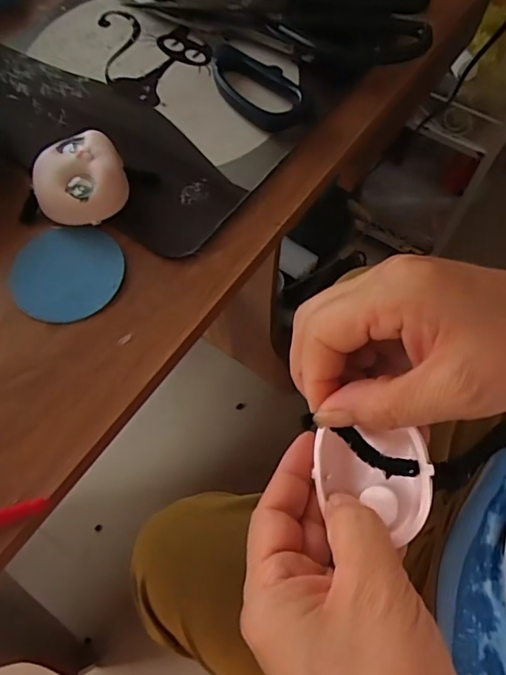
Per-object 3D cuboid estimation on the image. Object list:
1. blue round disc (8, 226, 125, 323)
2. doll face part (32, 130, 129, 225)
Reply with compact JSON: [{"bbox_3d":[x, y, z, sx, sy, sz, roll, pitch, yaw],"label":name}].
[{"bbox_3d":[-0.096,-0.033,0.260,0.054,0.005,0.052,2,66,0],"label":"blue round disc"},{"bbox_3d":[-0.094,-0.085,0.273,0.046,0.023,0.057,-20,68,-10],"label":"doll face part"}]

